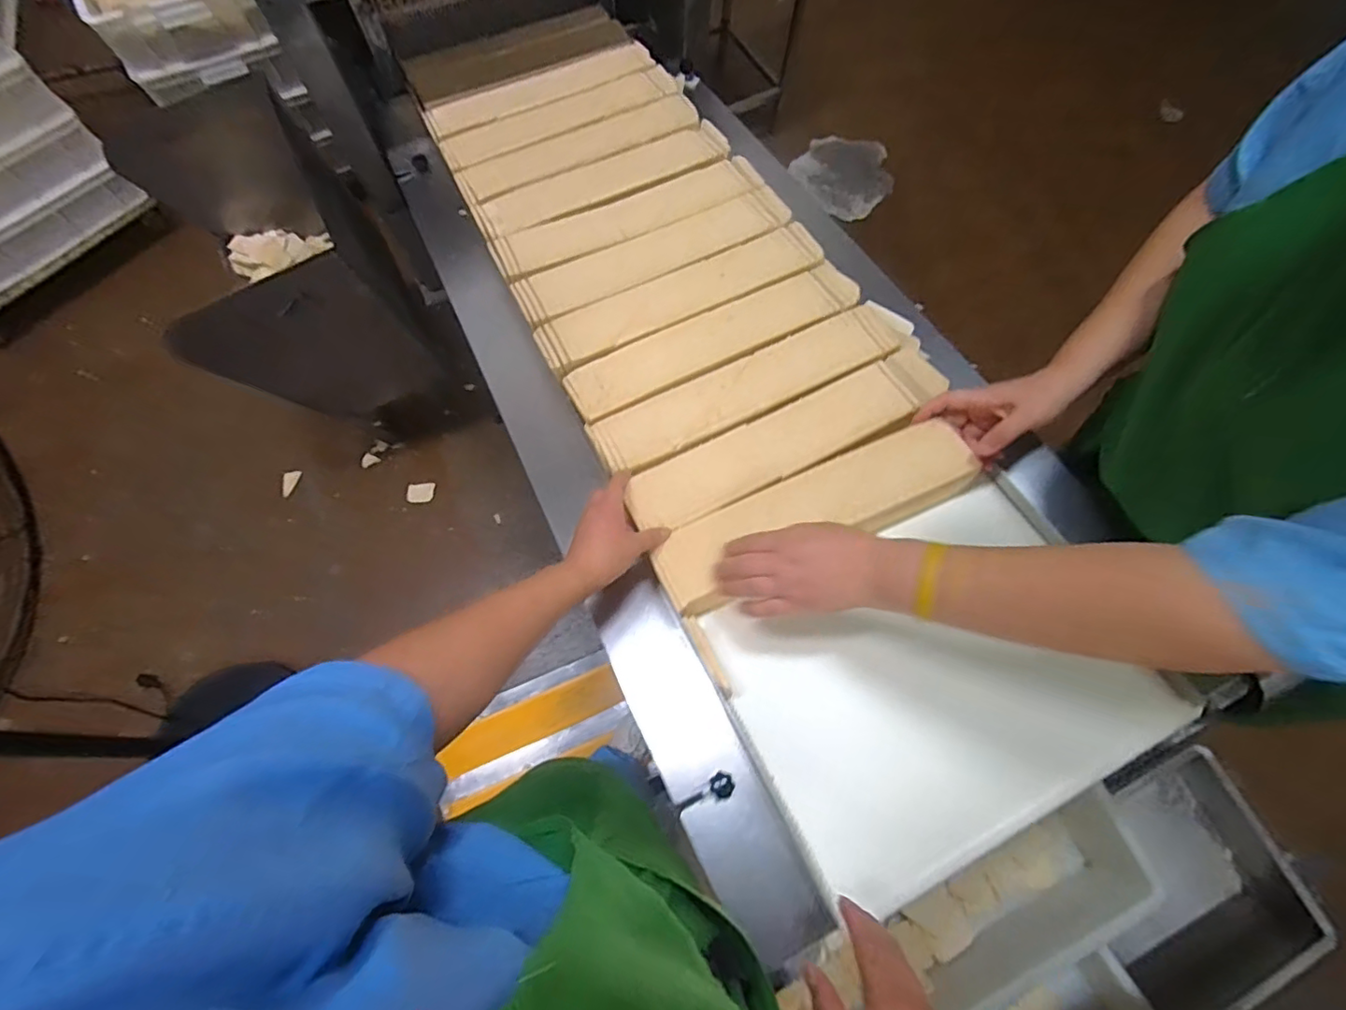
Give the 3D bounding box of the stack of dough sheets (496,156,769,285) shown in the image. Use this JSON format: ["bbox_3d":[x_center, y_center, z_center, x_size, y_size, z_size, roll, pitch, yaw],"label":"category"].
[{"bbox_3d":[-0.060,-0.404,0.800,0.378,0.024,0.087,-23,75,-10],"label":"stack of dough sheets"}]

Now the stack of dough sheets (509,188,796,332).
[{"bbox_3d":[-0.021,-0.336,0.765,0.379,0.017,0.080,-24,75,-10],"label":"stack of dough sheets"}]

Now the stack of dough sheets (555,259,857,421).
[{"bbox_3d":[0.056,-0.205,0.699,0.378,0.022,0.079,-26,75,-10],"label":"stack of dough sheets"}]

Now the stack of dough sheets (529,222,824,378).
[{"bbox_3d":[0.014,-0.271,0.734,0.383,0.023,0.085,-25,75,-10],"label":"stack of dough sheets"}]

